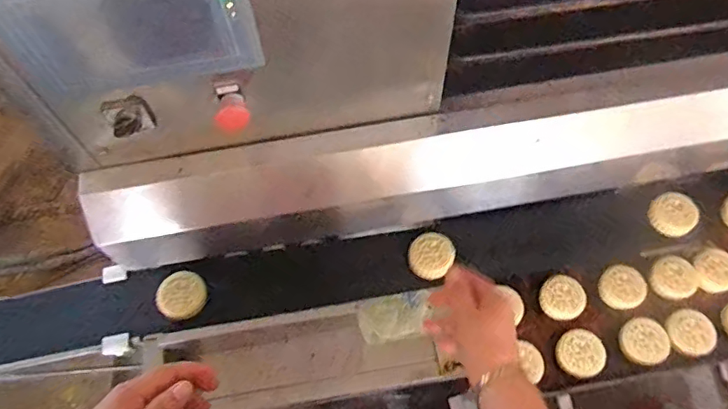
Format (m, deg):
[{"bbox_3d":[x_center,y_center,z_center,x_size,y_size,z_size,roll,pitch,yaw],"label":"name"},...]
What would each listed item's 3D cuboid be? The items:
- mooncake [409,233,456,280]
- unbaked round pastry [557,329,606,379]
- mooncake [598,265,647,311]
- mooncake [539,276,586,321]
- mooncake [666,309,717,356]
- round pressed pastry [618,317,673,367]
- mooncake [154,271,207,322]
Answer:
[{"bbox_3d":[0.109,0.081,0.863,0.068,0.022,0.081,33,69,17],"label":"mooncake"},{"bbox_3d":[0.342,0.236,0.848,0.078,0.025,0.070,-38,67,-15],"label":"unbaked round pastry"},{"bbox_3d":[0.433,0.139,0.900,0.074,0.020,0.070,-1,63,2],"label":"mooncake"},{"bbox_3d":[0.331,0.156,0.896,0.078,0.016,0.069,-29,65,-12],"label":"mooncake"},{"bbox_3d":[0.518,0.202,0.849,0.067,0.019,0.072,-1,63,2],"label":"mooncake"},{"bbox_3d":[0.444,0.218,0.848,0.074,0.015,0.070,-1,63,2],"label":"round pressed pastry"},{"bbox_3d":[-0.282,0.142,0.833,0.068,0.024,0.072,-1,63,2],"label":"mooncake"}]

